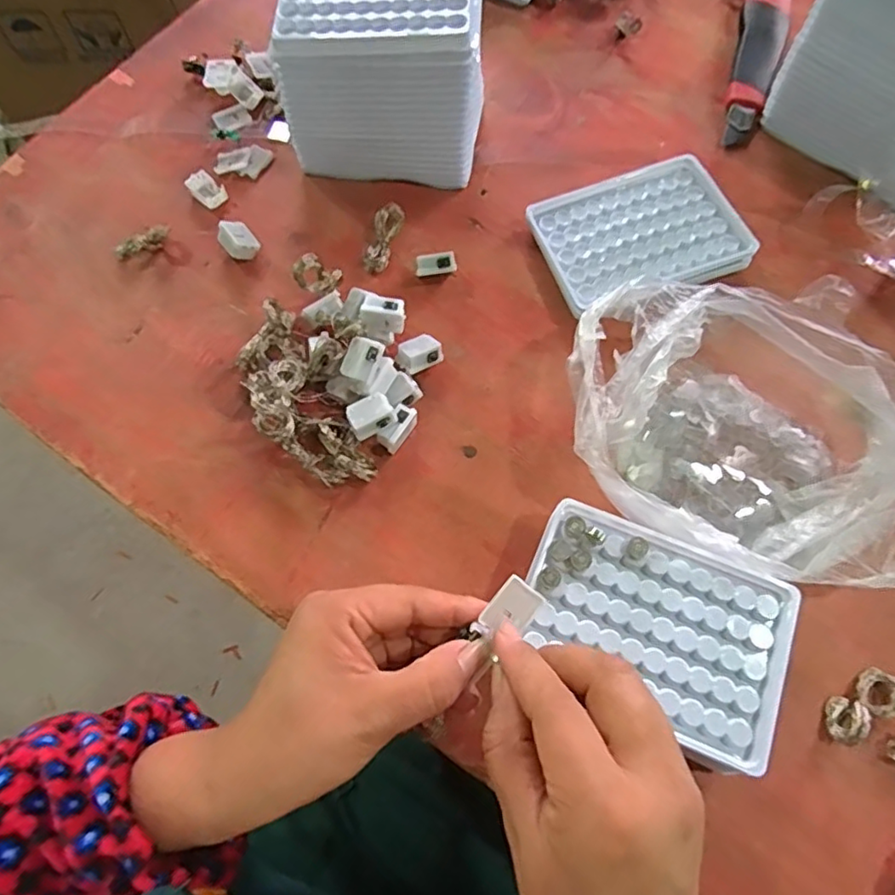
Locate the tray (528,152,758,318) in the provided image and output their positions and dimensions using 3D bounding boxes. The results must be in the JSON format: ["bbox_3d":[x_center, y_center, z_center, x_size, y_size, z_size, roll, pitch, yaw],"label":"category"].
[{"bbox_3d":[0.131,-0.147,0.415,0.131,0.020,0.101,-21,70,-6],"label":"tray"}]

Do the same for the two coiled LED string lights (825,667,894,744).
[{"bbox_3d":[0.218,0.134,0.311,0.051,0.014,0.022,-26,71,-8],"label":"two coiled LED string lights"}]

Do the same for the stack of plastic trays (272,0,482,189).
[{"bbox_3d":[-0.040,-0.262,0.419,0.129,0.105,0.096,8,69,4],"label":"stack of plastic trays"}]

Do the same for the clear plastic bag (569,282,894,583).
[{"bbox_3d":[0.168,-0.008,0.339,0.191,0.064,0.156,1,69,2],"label":"clear plastic bag"}]

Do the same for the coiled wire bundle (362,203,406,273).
[{"bbox_3d":[-0.045,-0.148,0.423,0.016,0.014,0.049,21,92,9],"label":"coiled wire bundle"}]

